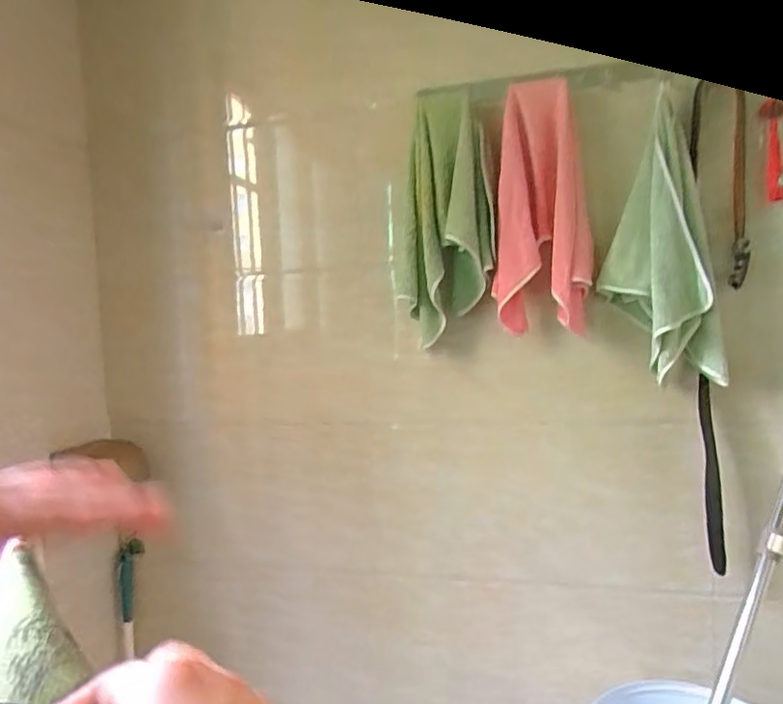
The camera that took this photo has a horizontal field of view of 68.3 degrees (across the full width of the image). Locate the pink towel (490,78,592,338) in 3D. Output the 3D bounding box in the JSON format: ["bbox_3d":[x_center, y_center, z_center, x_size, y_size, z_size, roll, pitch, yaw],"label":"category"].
[{"bbox_3d":[0.277,-0.249,1.056,0.157,0.410,0.179,2,2,20],"label":"pink towel"}]

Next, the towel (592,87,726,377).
[{"bbox_3d":[0.449,-0.187,0.949,0.182,0.437,0.102,1,2,-1],"label":"towel"}]

